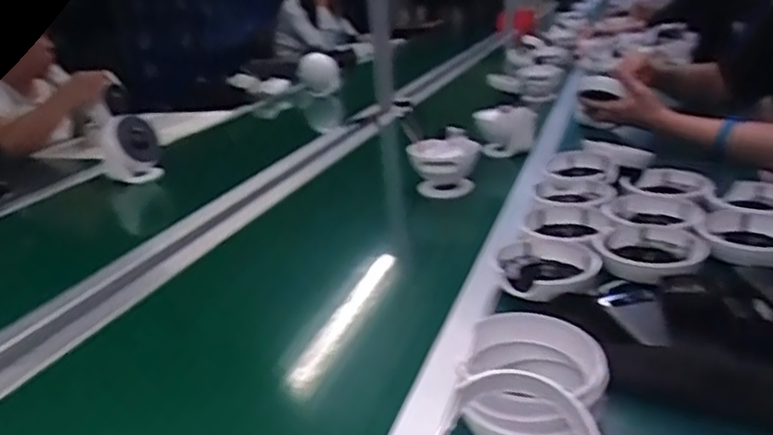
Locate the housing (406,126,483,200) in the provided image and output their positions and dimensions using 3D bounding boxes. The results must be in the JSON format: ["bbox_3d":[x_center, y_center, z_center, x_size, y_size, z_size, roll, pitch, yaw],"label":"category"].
[{"bbox_3d":[0.098,-0.084,1.068,0.116,0.116,0.089,-4,24,9],"label":"housing"}]

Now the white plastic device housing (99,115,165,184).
[{"bbox_3d":[-0.533,-0.137,1.308,0.117,0.131,0.078,-16,25,-19],"label":"white plastic device housing"}]

